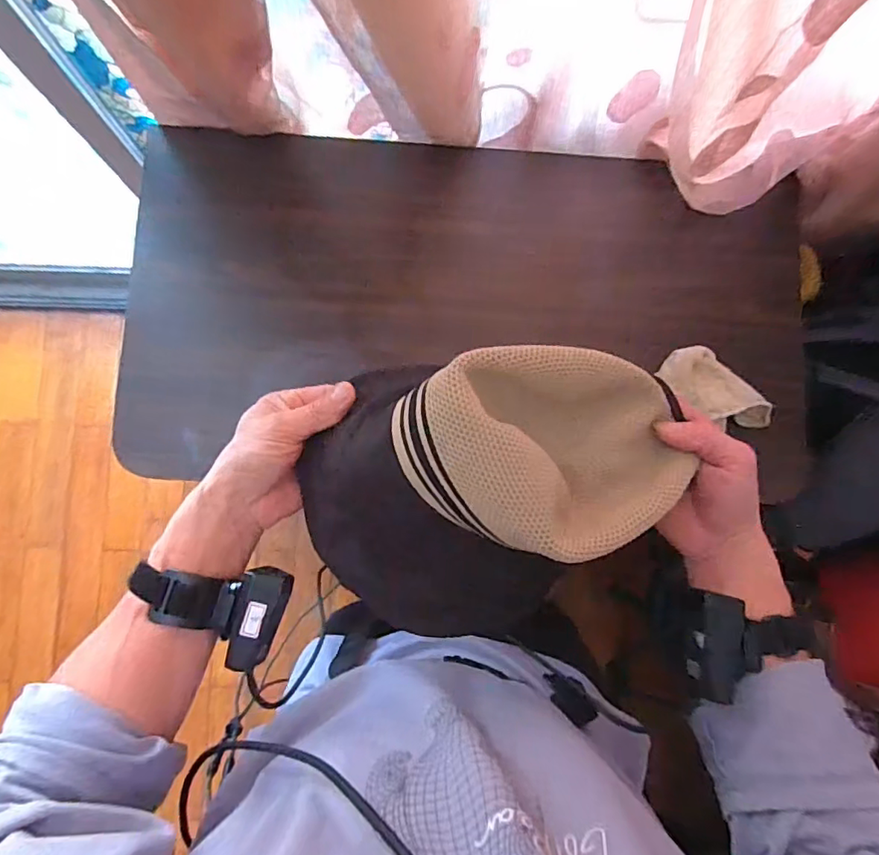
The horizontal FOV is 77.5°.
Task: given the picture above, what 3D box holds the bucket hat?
[{"bbox_3d":[0.043,0.049,0.391,0.279,0.103,0.201,-3,83,-4],"label":"bucket hat"}]

